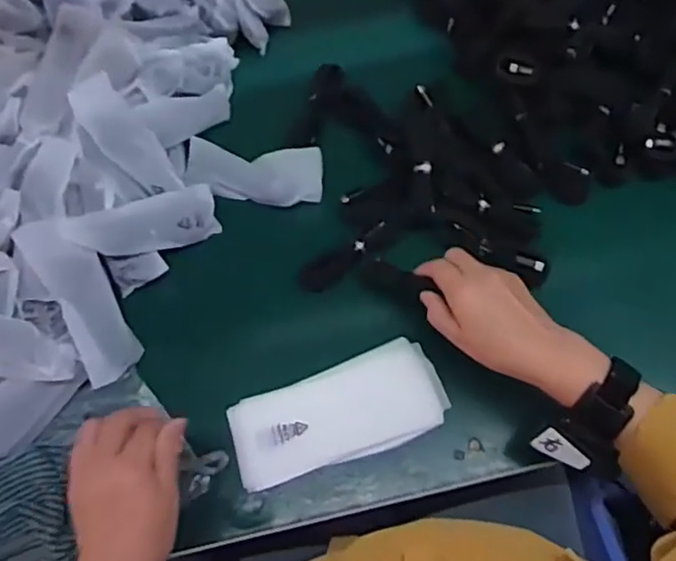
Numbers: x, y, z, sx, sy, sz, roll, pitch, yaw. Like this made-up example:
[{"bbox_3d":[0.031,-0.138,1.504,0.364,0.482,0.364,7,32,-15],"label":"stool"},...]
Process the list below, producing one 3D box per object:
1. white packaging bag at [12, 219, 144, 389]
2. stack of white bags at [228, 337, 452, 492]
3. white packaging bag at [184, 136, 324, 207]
[{"bbox_3d":[-0.231,0.016,0.562,0.051,0.019,0.153,-27,100,-9],"label":"white packaging bag"},{"bbox_3d":[0.000,0.117,0.544,0.185,0.010,0.082,-20,68,-7],"label":"stack of white bags"},{"bbox_3d":[-0.087,-0.112,0.636,0.145,0.021,0.059,10,68,6],"label":"white packaging bag"}]

